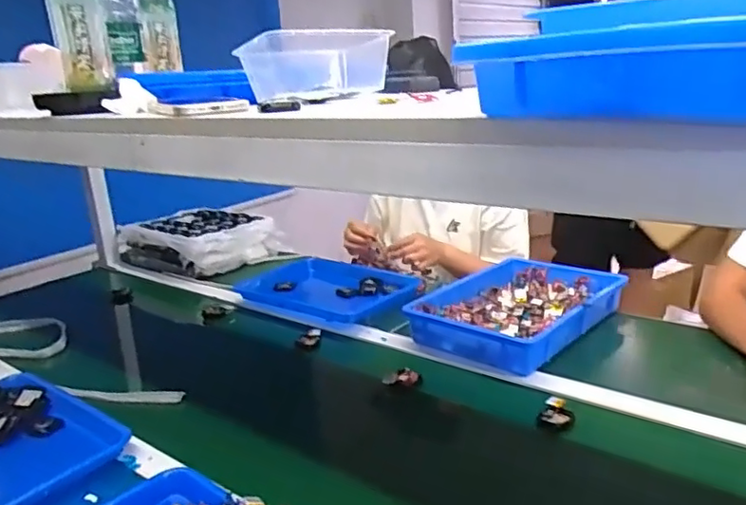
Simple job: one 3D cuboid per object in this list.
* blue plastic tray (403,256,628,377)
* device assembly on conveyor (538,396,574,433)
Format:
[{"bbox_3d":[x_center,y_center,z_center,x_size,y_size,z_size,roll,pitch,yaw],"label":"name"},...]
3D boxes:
[{"bbox_3d":[0.261,0.100,1.105,0.268,0.063,0.374,10,22,41],"label":"blue plastic tray"},{"bbox_3d":[0.240,0.212,0.803,0.041,0.020,0.056,3,18,22],"label":"device assembly on conveyor"}]

